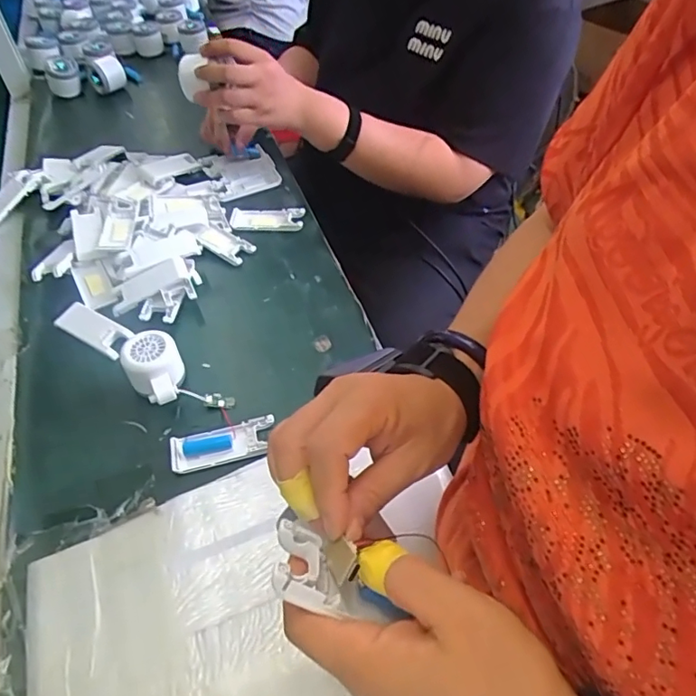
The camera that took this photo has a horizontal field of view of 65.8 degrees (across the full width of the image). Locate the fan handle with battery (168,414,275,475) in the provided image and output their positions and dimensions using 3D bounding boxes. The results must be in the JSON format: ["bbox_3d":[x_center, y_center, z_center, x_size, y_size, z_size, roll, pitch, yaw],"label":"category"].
[{"bbox_3d":[-0.128,0.098,0.550,0.106,0.014,0.039,-11,51,-9],"label":"fan handle with battery"}]

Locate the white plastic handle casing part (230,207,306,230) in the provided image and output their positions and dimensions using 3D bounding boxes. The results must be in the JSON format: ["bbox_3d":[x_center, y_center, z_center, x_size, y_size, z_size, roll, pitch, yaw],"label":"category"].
[{"bbox_3d":[-0.116,-0.190,0.784,0.103,0.009,0.044,1,50,0],"label":"white plastic handle casing part"}]

